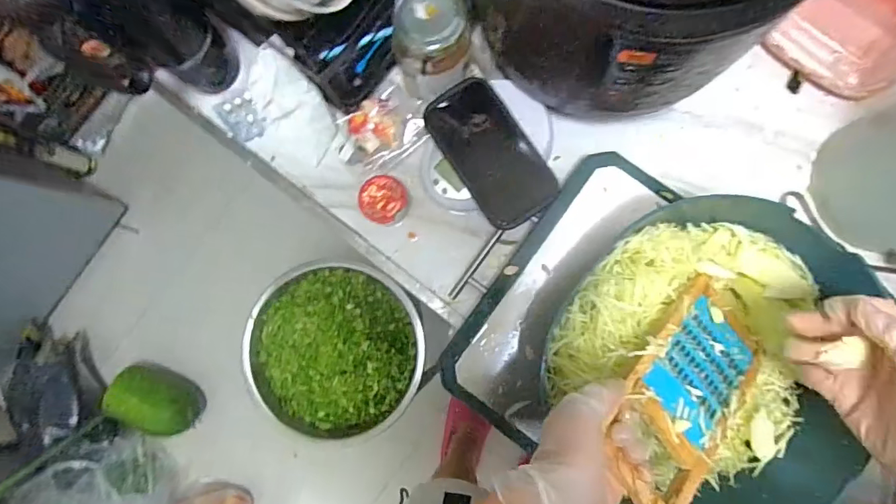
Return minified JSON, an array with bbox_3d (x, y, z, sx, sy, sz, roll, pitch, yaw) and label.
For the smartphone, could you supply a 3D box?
[{"bbox_3d":[0.044,-0.104,0.509,0.075,0.011,0.157,-34,92,2],"label":"smartphone"}]

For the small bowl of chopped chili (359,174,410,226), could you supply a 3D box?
[{"bbox_3d":[-0.070,-0.056,0.532,0.048,0.039,0.048,17,86,4],"label":"small bowl of chopped chili"}]

